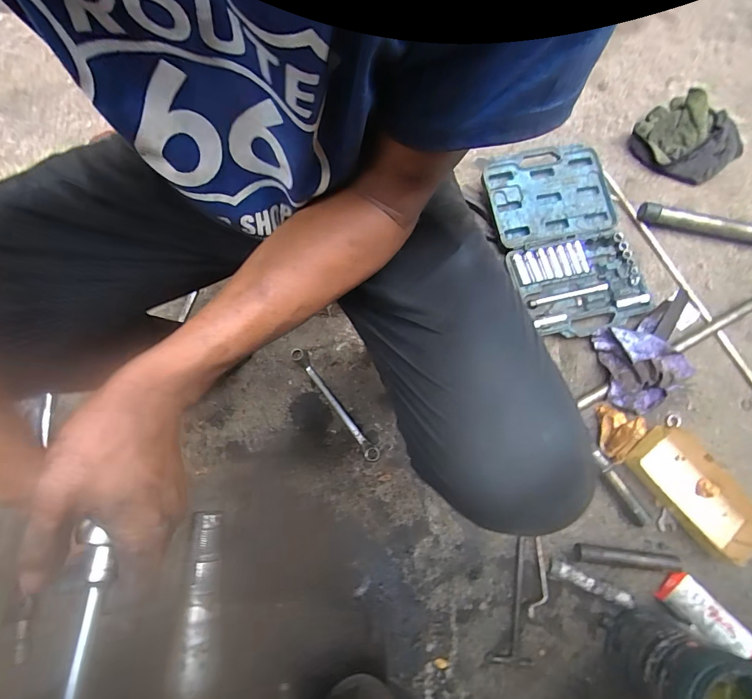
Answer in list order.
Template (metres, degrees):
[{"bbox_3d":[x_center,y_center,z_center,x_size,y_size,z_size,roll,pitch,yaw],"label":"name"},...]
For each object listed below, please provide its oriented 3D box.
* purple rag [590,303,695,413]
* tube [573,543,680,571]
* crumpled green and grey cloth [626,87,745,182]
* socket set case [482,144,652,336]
[{"bbox_3d":[0.480,0.024,0.702,0.149,0.061,0.163,-17,76,-3],"label":"purple rag"},{"bbox_3d":[0.402,0.336,0.629,0.150,0.024,0.027,7,74,1],"label":"tube"},{"bbox_3d":[0.653,-0.442,0.817,0.193,0.065,0.189,-39,78,-9],"label":"crumpled green and grey cloth"},{"bbox_3d":[0.366,-0.220,0.769,0.235,0.037,0.381,-13,75,-3],"label":"socket set case"}]

